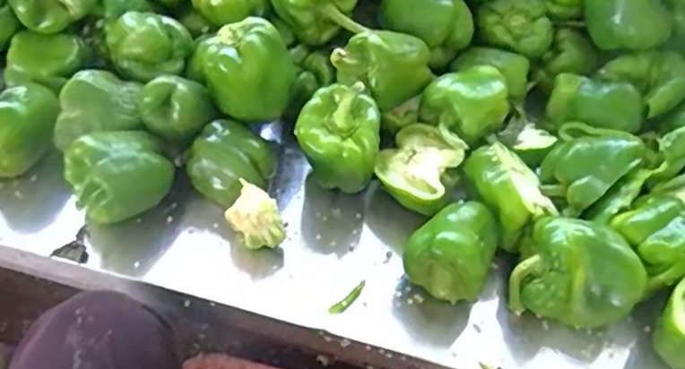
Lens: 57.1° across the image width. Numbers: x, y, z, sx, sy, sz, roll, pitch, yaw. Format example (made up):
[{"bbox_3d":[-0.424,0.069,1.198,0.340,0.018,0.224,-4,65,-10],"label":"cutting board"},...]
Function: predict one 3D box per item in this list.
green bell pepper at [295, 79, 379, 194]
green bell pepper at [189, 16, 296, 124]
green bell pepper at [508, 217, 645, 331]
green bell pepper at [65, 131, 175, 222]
[{"bbox_3d":[-0.004,-0.042,0.605,0.078,0.094,0.073,8,50,2],"label":"green bell pepper"},{"bbox_3d":[-0.095,-0.110,0.611,0.095,0.075,0.069,-3,50,-8],"label":"green bell pepper"},{"bbox_3d":[0.203,0.075,0.547,0.102,0.069,0.072,7,50,1],"label":"green bell pepper"},{"bbox_3d":[-0.206,-0.013,0.579,0.088,0.062,0.061,-22,55,-22],"label":"green bell pepper"}]

